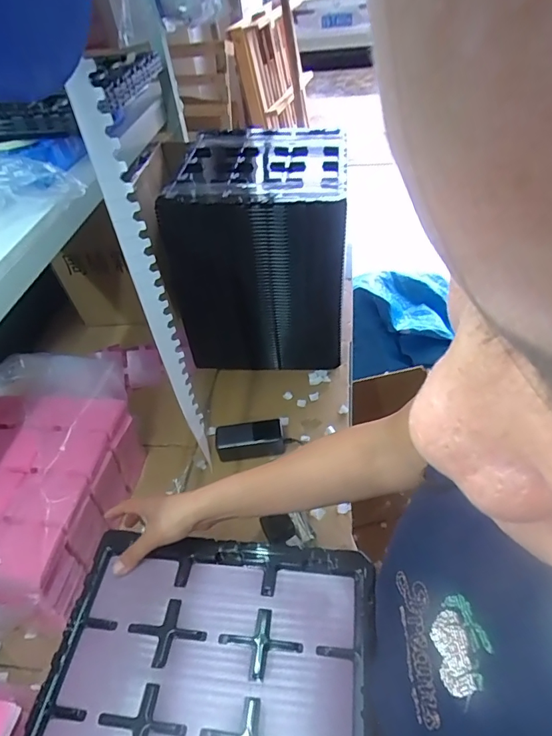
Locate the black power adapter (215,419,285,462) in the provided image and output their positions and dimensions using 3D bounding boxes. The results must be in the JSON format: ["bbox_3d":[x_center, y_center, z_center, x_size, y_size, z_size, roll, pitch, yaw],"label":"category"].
[{"bbox_3d":[-0.051,0.137,0.893,0.130,0.045,0.064,-8,45,0],"label":"black power adapter"}]

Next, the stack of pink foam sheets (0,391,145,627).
[{"bbox_3d":[-0.419,0.195,0.749,0.288,0.152,0.346,4,46,12],"label":"stack of pink foam sheets"}]

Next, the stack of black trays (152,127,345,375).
[{"bbox_3d":[-0.029,-0.239,1.014,0.336,0.412,0.329,-7,45,1],"label":"stack of black trays"}]

